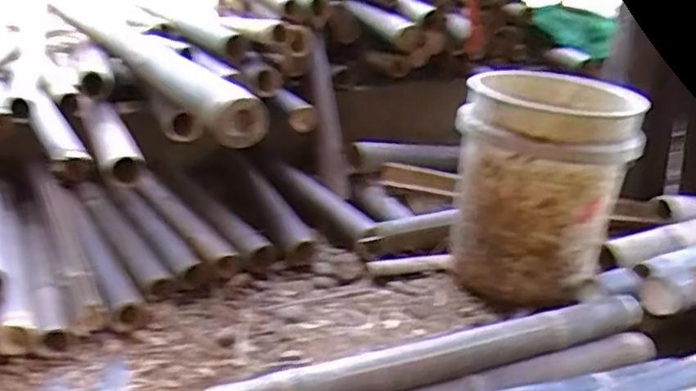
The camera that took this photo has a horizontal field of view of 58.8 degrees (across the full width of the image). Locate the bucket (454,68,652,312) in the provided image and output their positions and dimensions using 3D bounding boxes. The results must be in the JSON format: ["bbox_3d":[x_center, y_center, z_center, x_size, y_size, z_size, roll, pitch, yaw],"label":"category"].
[{"bbox_3d":[0.364,-0.015,1.181,0.295,0.374,0.295,1,25,0],"label":"bucket"}]

